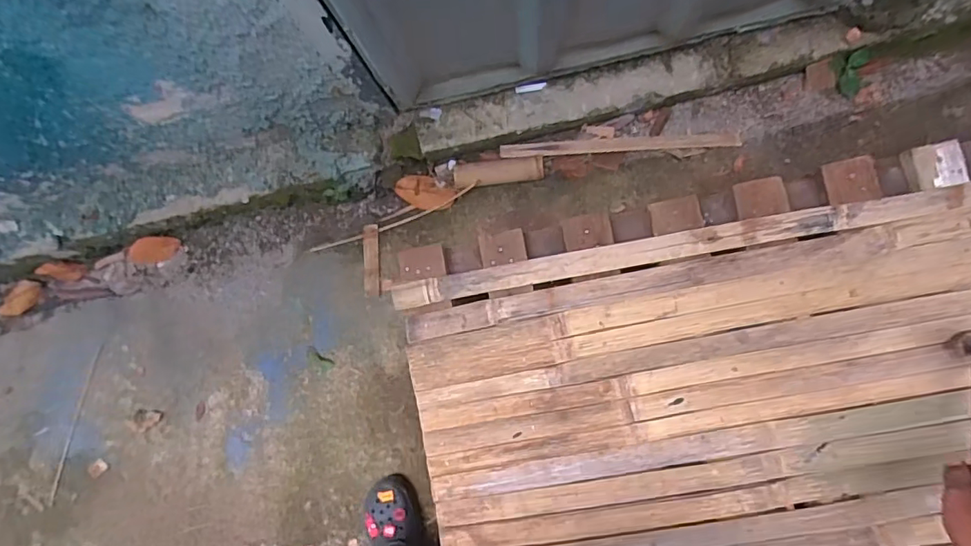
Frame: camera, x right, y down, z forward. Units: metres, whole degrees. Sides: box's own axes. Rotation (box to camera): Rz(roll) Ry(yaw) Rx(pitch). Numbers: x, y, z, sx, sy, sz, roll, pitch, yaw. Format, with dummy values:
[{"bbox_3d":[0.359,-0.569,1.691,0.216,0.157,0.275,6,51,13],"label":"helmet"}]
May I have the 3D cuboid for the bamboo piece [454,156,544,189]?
[{"bbox_3d":[0.029,-0.208,1.122,0.188,0.035,0.052,-2,83,7],"label":"bamboo piece"}]

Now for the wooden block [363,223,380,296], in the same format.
[{"bbox_3d":[-0.242,-0.028,1.152,0.035,0.014,0.154,-7,83,6],"label":"wooden block"}]

